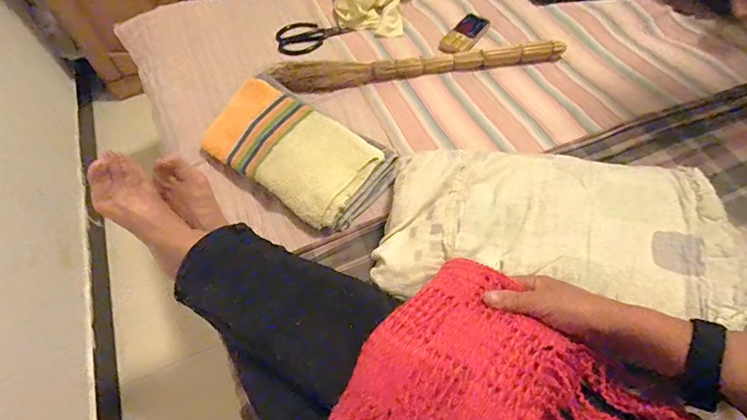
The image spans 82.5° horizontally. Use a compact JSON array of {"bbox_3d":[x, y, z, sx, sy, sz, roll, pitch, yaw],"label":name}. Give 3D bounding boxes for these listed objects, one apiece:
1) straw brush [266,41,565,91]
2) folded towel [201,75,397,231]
[{"bbox_3d":[0.082,-0.278,0.823,0.546,0.034,0.044,-4,56,2],"label":"straw brush"},{"bbox_3d":[-0.136,-0.112,0.735,0.340,0.037,0.184,32,64,23],"label":"folded towel"}]

